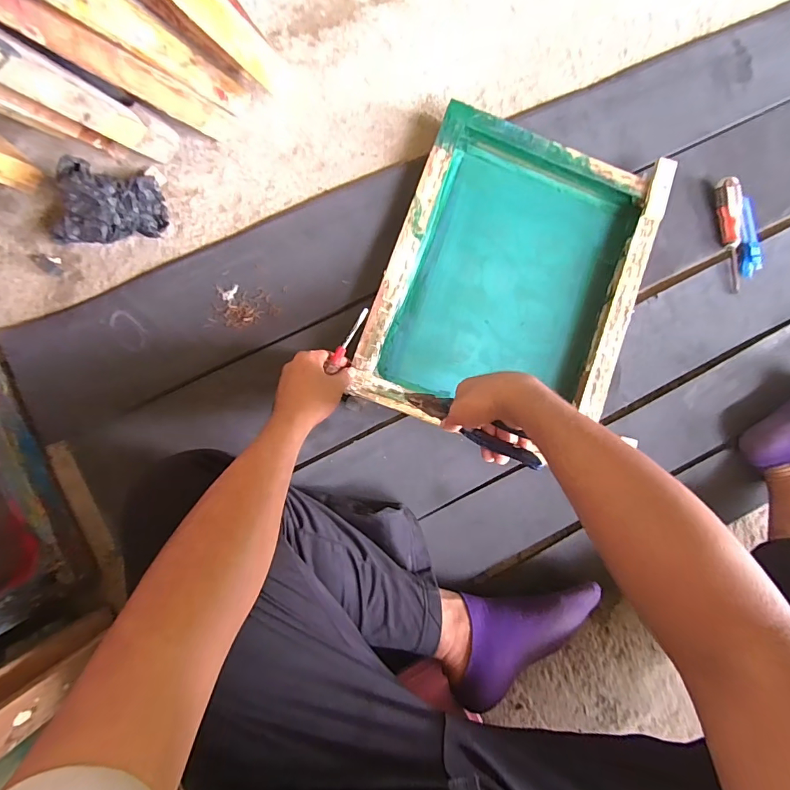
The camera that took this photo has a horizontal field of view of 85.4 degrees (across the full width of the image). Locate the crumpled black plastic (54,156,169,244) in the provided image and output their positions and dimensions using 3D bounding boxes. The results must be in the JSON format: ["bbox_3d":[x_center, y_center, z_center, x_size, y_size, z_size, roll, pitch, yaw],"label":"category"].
[{"bbox_3d":[-0.387,-0.253,0.578,0.117,0.093,0.099,8,83,-4],"label":"crumpled black plastic"}]

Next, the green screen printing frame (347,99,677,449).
[{"bbox_3d":[0.170,-0.160,0.628,0.351,0.054,0.445,20,82,-2],"label":"green screen printing frame"}]

